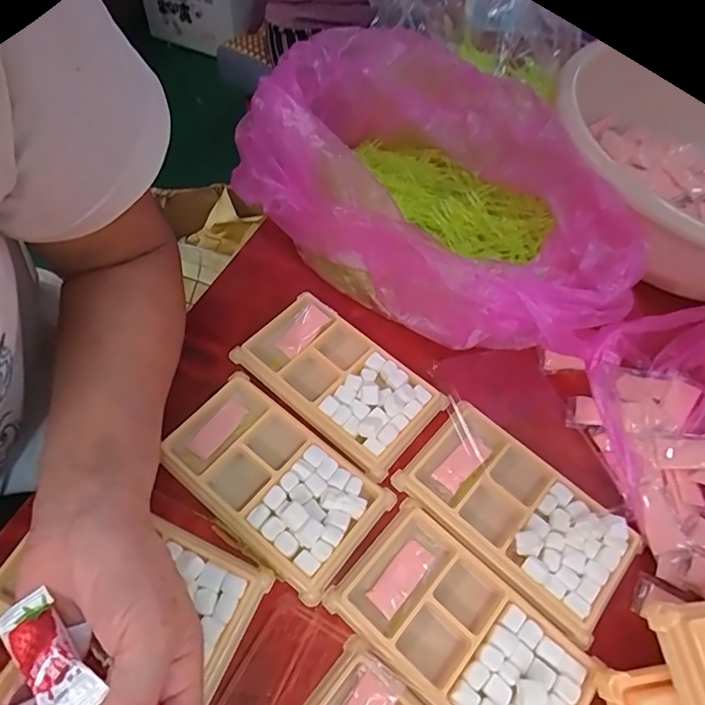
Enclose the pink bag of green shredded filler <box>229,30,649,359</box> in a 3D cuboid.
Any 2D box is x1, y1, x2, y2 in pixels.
[{"bbox_3d":[0.056,-0.124,0.396,0.318,0.107,0.167,33,60,16],"label":"pink bag of green shredded filler"}]

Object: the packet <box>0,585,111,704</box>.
[{"bbox_3d":[-0.128,0.127,0.217,0.022,0.010,0.056,-38,66,-25],"label":"packet"}]

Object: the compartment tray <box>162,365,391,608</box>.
[{"bbox_3d":[-0.051,0.073,0.321,0.136,0.012,0.077,36,61,17],"label":"compartment tray"}]

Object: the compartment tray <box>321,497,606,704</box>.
[{"bbox_3d":[0.059,0.153,0.282,0.132,0.022,0.078,40,63,19],"label":"compartment tray"}]

